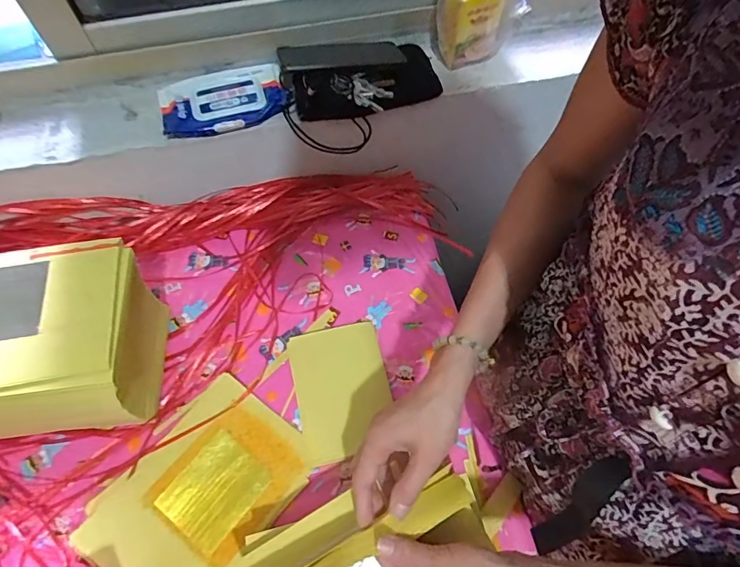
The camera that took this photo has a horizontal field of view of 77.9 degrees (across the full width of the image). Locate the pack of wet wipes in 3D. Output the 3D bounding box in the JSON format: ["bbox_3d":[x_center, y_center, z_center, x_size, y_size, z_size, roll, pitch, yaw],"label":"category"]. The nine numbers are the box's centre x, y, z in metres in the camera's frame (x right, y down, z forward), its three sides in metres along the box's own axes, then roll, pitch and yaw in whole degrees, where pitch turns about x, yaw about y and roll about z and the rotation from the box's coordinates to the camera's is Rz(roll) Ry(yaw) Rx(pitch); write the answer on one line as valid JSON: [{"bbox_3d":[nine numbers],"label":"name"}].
[{"bbox_3d":[-0.202,-0.252,0.629,0.170,0.028,0.100,-14,62,-6],"label":"pack of wet wipes"}]

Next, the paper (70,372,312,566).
[{"bbox_3d":[-0.196,0.236,0.521,0.169,0.024,0.225,34,67,18],"label":"paper"}]

